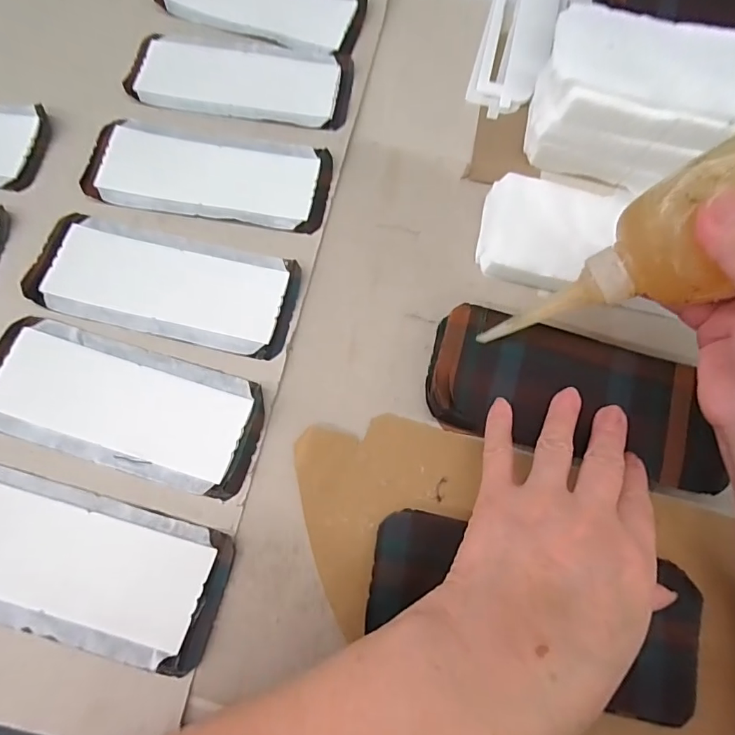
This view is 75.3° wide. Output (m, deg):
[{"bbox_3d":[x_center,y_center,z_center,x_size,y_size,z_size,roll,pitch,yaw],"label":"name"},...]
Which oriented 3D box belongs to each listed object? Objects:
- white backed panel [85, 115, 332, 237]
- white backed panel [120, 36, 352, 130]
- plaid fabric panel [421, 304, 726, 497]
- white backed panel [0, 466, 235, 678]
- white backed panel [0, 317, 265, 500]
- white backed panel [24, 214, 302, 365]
[{"bbox_3d":[-0.111,-0.137,0.338,0.165,0.004,0.068,9,71,1],"label":"white backed panel"},{"bbox_3d":[-0.096,-0.220,0.365,0.165,0.005,0.073,8,71,0],"label":"white backed panel"},{"bbox_3d":[0.122,0.016,0.284,0.170,0.018,0.074,15,71,2],"label":"plaid fabric panel"},{"bbox_3d":[-0.159,0.104,0.253,0.166,0.005,0.069,16,71,3],"label":"white backed panel"},{"bbox_3d":[-0.145,0.022,0.282,0.163,0.005,0.070,17,72,3],"label":"white backed panel"},{"bbox_3d":[-0.130,-0.055,0.310,0.165,0.006,0.070,13,71,2],"label":"white backed panel"}]

